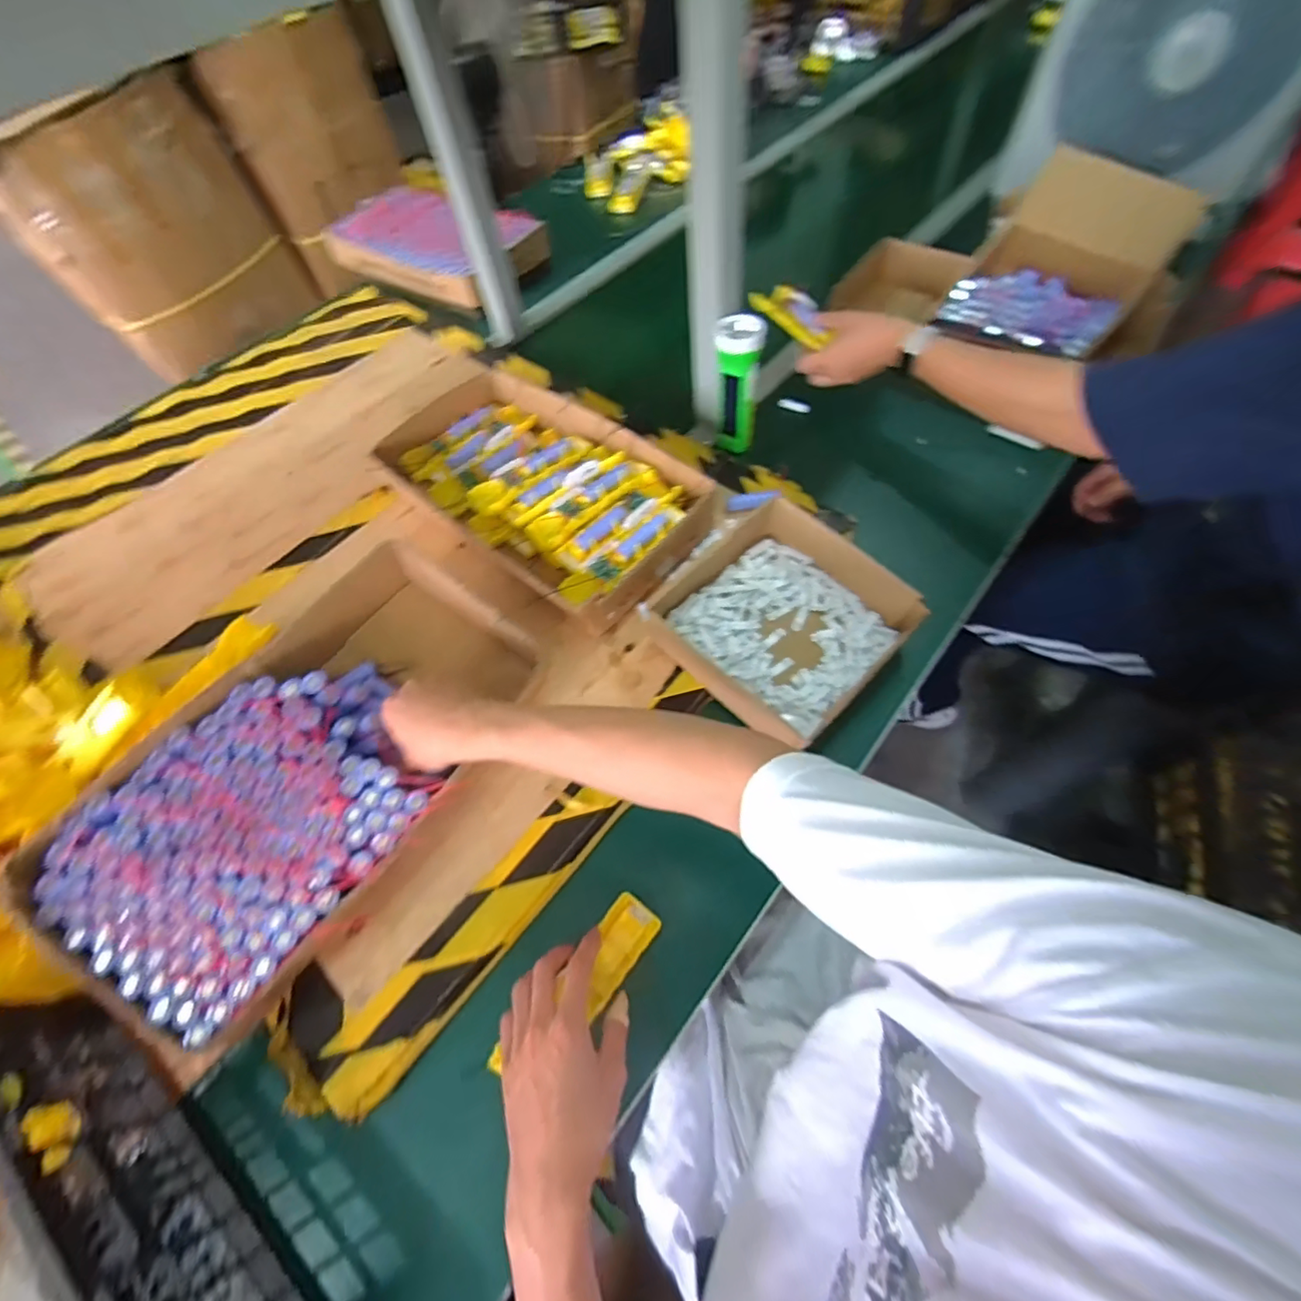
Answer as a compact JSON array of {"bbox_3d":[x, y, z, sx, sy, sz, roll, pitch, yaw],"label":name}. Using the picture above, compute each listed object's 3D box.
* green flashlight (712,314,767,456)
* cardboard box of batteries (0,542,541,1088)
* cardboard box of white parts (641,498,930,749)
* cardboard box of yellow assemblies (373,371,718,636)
[{"bbox_3d":[0.108,-0.326,0.713,0.053,0.171,0.047,3,60,6],"label":"green flashlight"},{"bbox_3d":[-0.302,0.105,0.528,0.232,0.100,0.413,29,65,20],"label":"cardboard box of batteries"},{"bbox_3d":[0.141,-0.031,0.597,0.224,0.068,0.208,-40,64,-18],"label":"cardboard box of white parts"},{"bbox_3d":[-0.148,-0.209,0.711,0.431,0.071,0.228,38,69,23],"label":"cardboard box of yellow assemblies"}]

